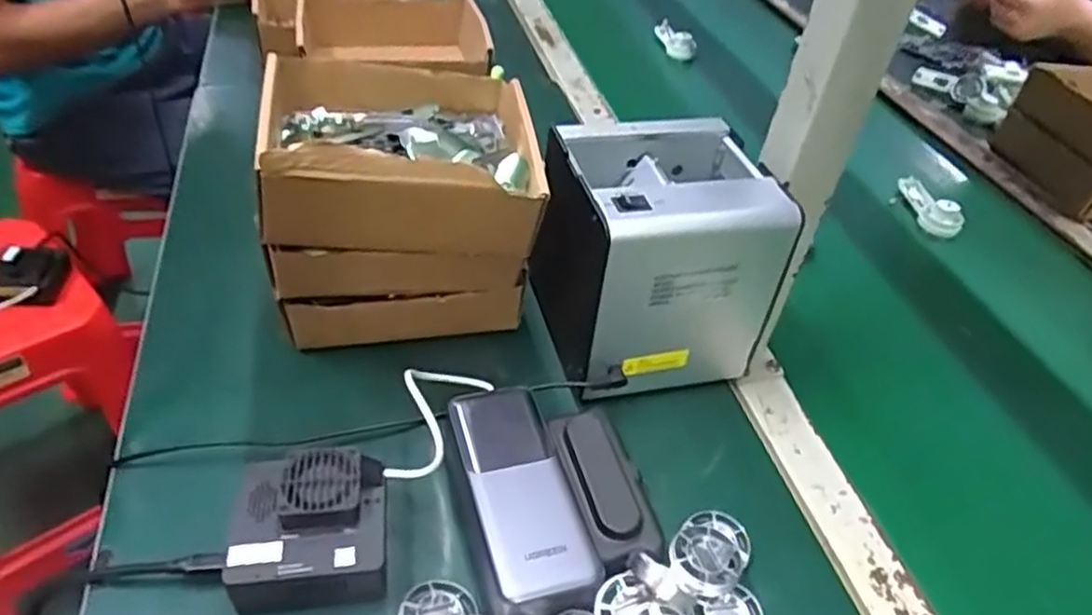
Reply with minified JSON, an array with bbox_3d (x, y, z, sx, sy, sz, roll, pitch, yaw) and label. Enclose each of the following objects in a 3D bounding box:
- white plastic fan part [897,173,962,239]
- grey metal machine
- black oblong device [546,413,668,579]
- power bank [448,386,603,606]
[{"bbox_3d":[0.401,-0.115,0.771,0.039,0.031,0.099,3,42,-6],"label":"white plastic fan part"},{"bbox_3d":[0.072,-0.035,0.505,0.134,0.139,0.123,-6,44,-17],"label":"grey metal machine"},{"bbox_3d":[0.035,0.105,0.436,0.045,0.019,0.104,-10,41,-15],"label":"black oblong device"},{"bbox_3d":[-0.015,0.102,0.405,0.051,0.030,0.128,-8,44,-18],"label":"power bank"}]

